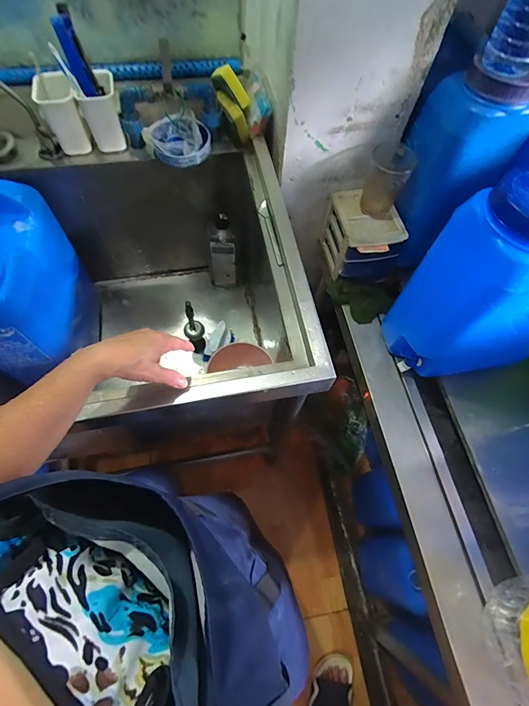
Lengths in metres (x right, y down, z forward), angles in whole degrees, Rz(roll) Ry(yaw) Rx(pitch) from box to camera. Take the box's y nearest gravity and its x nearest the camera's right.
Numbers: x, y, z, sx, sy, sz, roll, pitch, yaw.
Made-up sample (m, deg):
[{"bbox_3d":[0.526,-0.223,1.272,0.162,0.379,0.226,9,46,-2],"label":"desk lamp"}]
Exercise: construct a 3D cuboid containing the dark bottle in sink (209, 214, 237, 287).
[{"bbox_3d":[-0.120,-0.281,0.995,0.081,0.256,0.080,-10,66,-8],"label":"dark bottle in sink"}]

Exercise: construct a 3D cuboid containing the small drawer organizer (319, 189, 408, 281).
[{"bbox_3d":[0.228,-0.272,0.861,0.142,0.144,0.179,-6,65,-6],"label":"small drawer organizer"}]

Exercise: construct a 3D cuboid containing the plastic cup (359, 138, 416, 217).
[{"bbox_3d":[0.261,-0.368,0.773,0.084,0.128,0.099,26,66,9],"label":"plastic cup"}]

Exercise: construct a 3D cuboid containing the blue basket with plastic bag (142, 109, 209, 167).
[{"bbox_3d":[-0.173,-0.448,0.753,0.123,0.051,0.115,1,65,-2],"label":"blue basket with plastic bag"}]

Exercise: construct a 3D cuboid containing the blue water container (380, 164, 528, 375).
[{"bbox_3d":[0.427,-0.117,0.628,0.281,0.388,0.170,-10,66,-8],"label":"blue water container"}]

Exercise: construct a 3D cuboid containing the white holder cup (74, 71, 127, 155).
[{"bbox_3d":[-0.322,-0.480,0.720,0.069,0.115,0.071,-13,66,-9],"label":"white holder cup"}]

